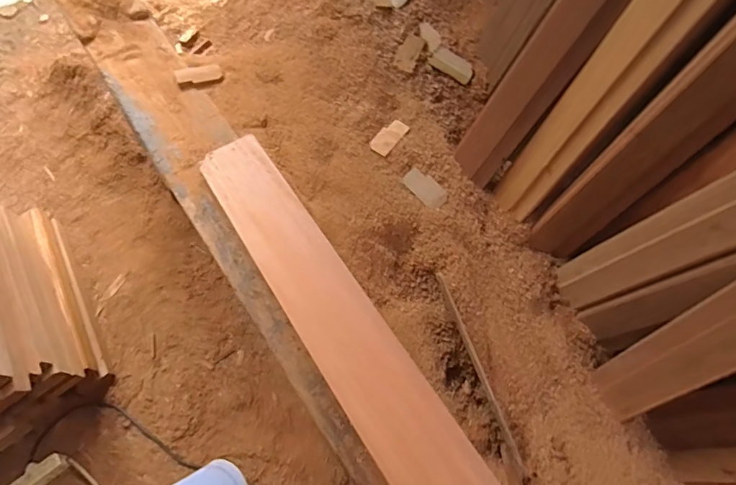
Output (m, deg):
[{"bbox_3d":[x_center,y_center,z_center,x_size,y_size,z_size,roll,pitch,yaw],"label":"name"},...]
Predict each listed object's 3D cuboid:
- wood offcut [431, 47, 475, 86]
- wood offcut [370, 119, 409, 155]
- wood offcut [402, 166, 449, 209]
[{"bbox_3d":[0.204,-0.424,1.101,0.045,0.028,0.115,-42,67,-17],"label":"wood offcut"},{"bbox_3d":[0.049,-0.243,1.055,0.048,0.011,0.100,33,69,19],"label":"wood offcut"},{"bbox_3d":[0.130,-0.123,1.029,0.103,0.005,0.051,44,84,7],"label":"wood offcut"}]

